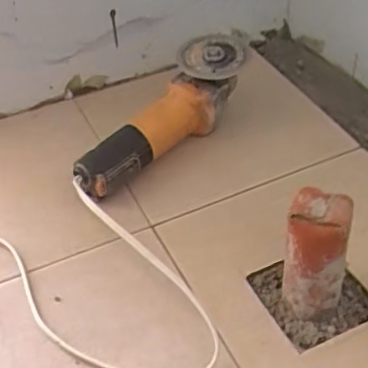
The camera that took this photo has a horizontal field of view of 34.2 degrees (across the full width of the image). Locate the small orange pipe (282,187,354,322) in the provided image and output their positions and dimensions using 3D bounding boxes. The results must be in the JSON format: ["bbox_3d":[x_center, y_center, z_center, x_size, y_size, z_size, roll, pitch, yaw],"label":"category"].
[{"bbox_3d":[0.125,0.069,0.568,0.055,0.128,0.049,9,44,14],"label":"small orange pipe"}]

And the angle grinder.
[{"bbox_3d":[-0.027,-0.083,0.766,0.084,0.086,0.287,34,70,34],"label":"angle grinder"}]

